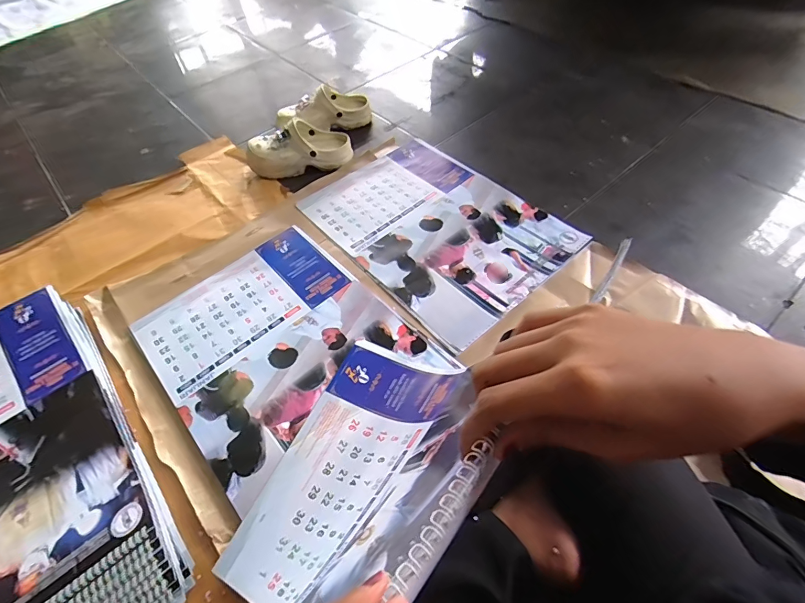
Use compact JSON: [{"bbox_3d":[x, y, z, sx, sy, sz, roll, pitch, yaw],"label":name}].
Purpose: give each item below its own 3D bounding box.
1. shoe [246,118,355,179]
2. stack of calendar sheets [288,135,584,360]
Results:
[{"bbox_3d":[-0.255,-0.379,1.012,0.253,0.092,0.106,-18,56,-9],"label":"shoe"},{"bbox_3d":[0.066,-0.172,0.892,0.375,0.014,0.523,-36,60,-20],"label":"stack of calendar sheets"}]

